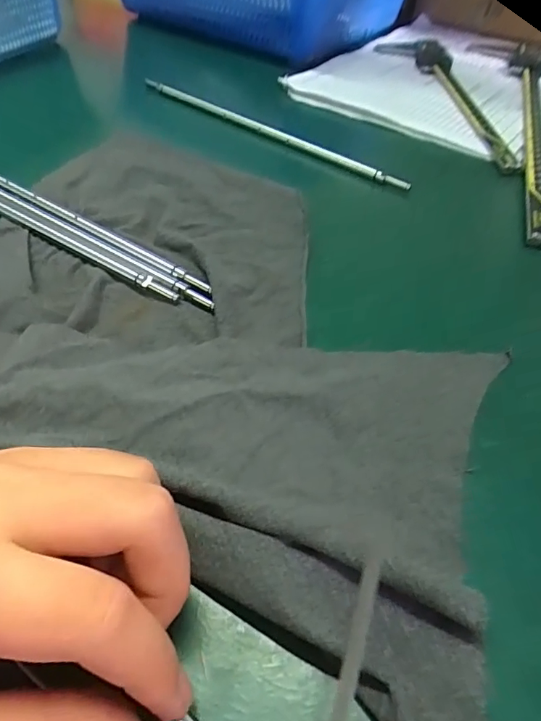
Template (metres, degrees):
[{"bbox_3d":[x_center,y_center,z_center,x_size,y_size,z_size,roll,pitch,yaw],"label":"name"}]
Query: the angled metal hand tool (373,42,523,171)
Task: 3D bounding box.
[{"bbox_3d":[0.168,-0.252,0.443,0.060,0.010,0.280,-5,51,-7],"label":"angled metal hand tool"}]

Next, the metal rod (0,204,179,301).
[{"bbox_3d":[-0.161,-0.092,0.292,0.264,0.004,0.009,28,54,19],"label":"metal rod"}]

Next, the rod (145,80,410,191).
[{"bbox_3d":[-0.008,-0.191,0.389,0.272,0.012,0.013,32,56,22],"label":"rod"}]

